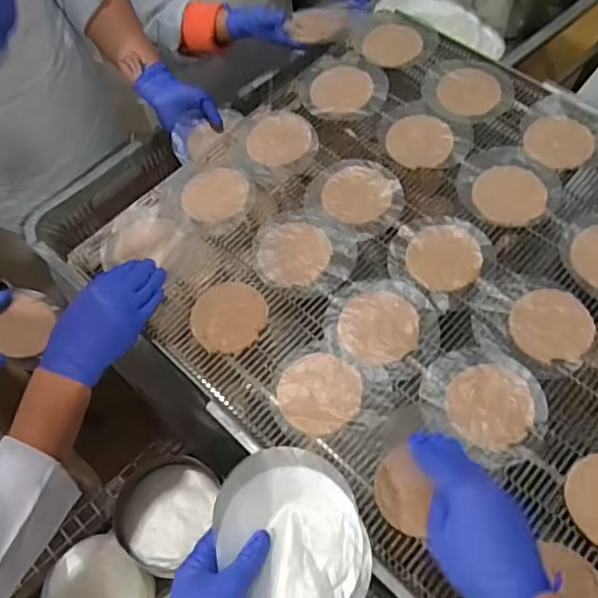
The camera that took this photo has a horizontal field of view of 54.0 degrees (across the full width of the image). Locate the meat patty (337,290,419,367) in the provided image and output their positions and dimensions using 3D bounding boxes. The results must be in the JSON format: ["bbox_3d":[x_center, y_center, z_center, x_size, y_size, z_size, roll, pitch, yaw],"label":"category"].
[{"bbox_3d":[0.087,0.029,0.638,0.084,0.004,0.082,-2,61,3],"label":"meat patty"}]

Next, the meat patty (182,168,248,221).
[{"bbox_3d":[-0.106,-0.133,0.745,0.082,0.013,0.090,-2,61,3],"label":"meat patty"}]

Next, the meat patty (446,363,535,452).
[{"bbox_3d":[0.192,0.107,0.588,0.081,0.010,0.085,2,61,5],"label":"meat patty"}]

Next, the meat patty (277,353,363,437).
[{"bbox_3d":[0.021,0.097,0.604,0.084,0.008,0.082,5,61,7],"label":"meat patty"}]

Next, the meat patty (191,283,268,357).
[{"bbox_3d":[-0.077,0.020,0.658,0.082,0.005,0.086,3,61,6],"label":"meat patty"}]

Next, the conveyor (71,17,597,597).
[{"bbox_3d":[0.212,-0.035,0.668,0.811,0.032,0.604,36,69,21],"label":"conveyor"}]

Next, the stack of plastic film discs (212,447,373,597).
[{"bbox_3d":[-0.003,0.198,0.490,0.114,0.021,0.144,-20,61,-7],"label":"stack of plastic film discs"}]

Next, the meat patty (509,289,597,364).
[{"bbox_3d":[0.271,0.028,0.628,0.084,0.006,0.084,-2,61,3],"label":"meat patty"}]

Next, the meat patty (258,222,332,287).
[{"bbox_3d":[-0.005,-0.055,0.690,0.079,0.004,0.084,-2,61,3],"label":"meat patty"}]

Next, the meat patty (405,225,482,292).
[{"bbox_3d":[0.167,-0.048,0.677,0.084,0.005,0.079,-2,61,3],"label":"meat patty"}]

